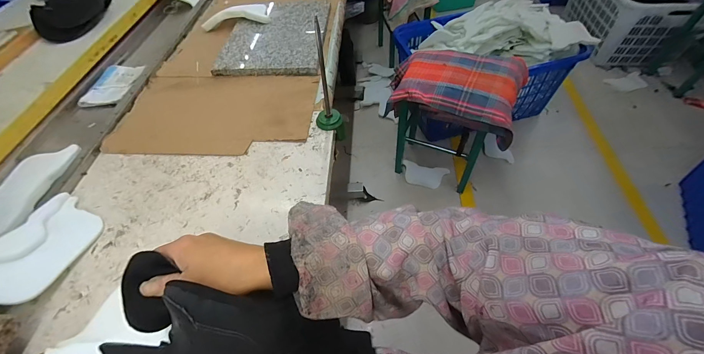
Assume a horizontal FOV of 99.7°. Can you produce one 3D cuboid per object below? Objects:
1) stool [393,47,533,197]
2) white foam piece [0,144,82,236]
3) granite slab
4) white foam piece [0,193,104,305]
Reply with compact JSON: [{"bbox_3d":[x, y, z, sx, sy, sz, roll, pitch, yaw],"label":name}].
[{"bbox_3d":[0.399,-0.240,1.295,0.492,0.516,0.329,19,57,17],"label":"stool"},{"bbox_3d":[-0.690,0.022,0.623,0.119,0.019,0.226,-2,54,3],"label":"white foam piece"},{"bbox_3d":[-0.230,-0.443,0.914,0.292,0.018,0.381,0,54,5],"label":"granite slab"},{"bbox_3d":[-0.539,0.119,0.500,0.128,0.025,0.212,30,38,-5],"label":"white foam piece"}]

